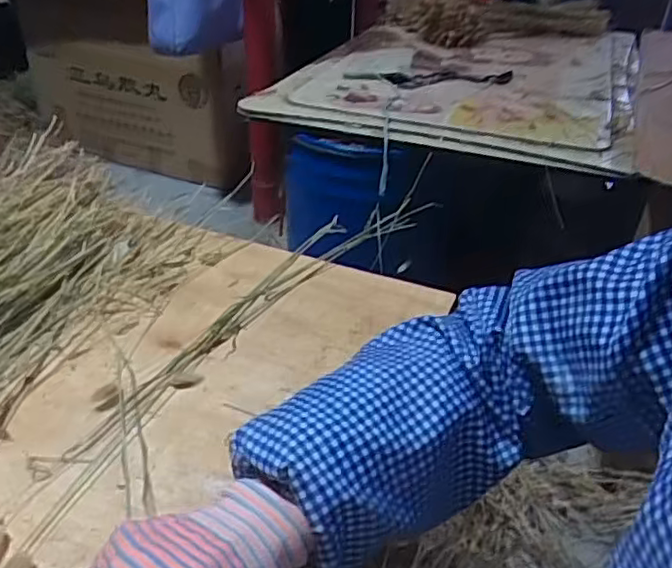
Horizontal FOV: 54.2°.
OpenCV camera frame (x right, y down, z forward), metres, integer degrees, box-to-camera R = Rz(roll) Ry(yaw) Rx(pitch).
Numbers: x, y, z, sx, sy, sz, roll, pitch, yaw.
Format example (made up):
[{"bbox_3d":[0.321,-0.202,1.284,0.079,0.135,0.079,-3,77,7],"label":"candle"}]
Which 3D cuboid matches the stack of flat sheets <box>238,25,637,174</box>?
[{"bbox_3d":[0.321,-0.496,1.526,0.682,0.027,0.975,14,35,16],"label":"stack of flat sheets"}]

